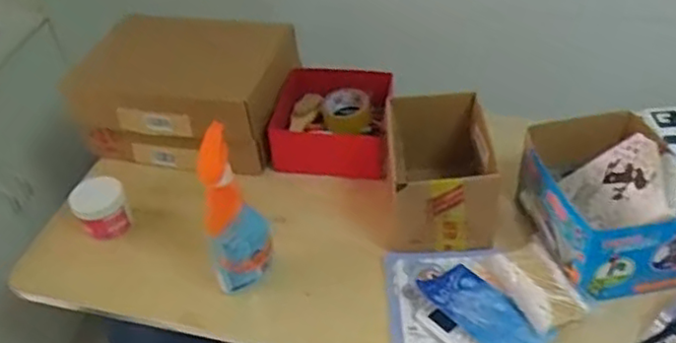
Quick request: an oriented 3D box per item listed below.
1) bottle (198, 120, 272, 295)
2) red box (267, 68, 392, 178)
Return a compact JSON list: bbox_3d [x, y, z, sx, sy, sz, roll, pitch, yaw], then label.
[{"bbox_3d":[-0.142,0.055,0.956,0.083,0.255,0.077,-9,41,-4],"label":"bottle"},{"bbox_3d":[-0.013,-0.096,1.279,0.213,0.097,0.193,-2,41,4],"label":"red box"}]

